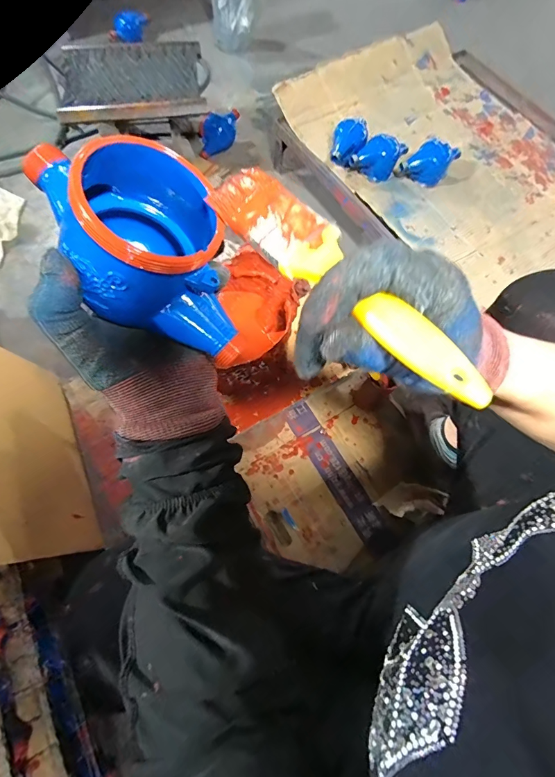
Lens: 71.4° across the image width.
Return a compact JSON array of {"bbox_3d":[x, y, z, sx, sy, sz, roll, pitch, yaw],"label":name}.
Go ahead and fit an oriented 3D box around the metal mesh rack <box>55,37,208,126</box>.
[{"bbox_3d":[-0.348,-0.755,0.938,0.335,0.036,0.271,-3,67,-4],"label":"metal mesh rack"}]

